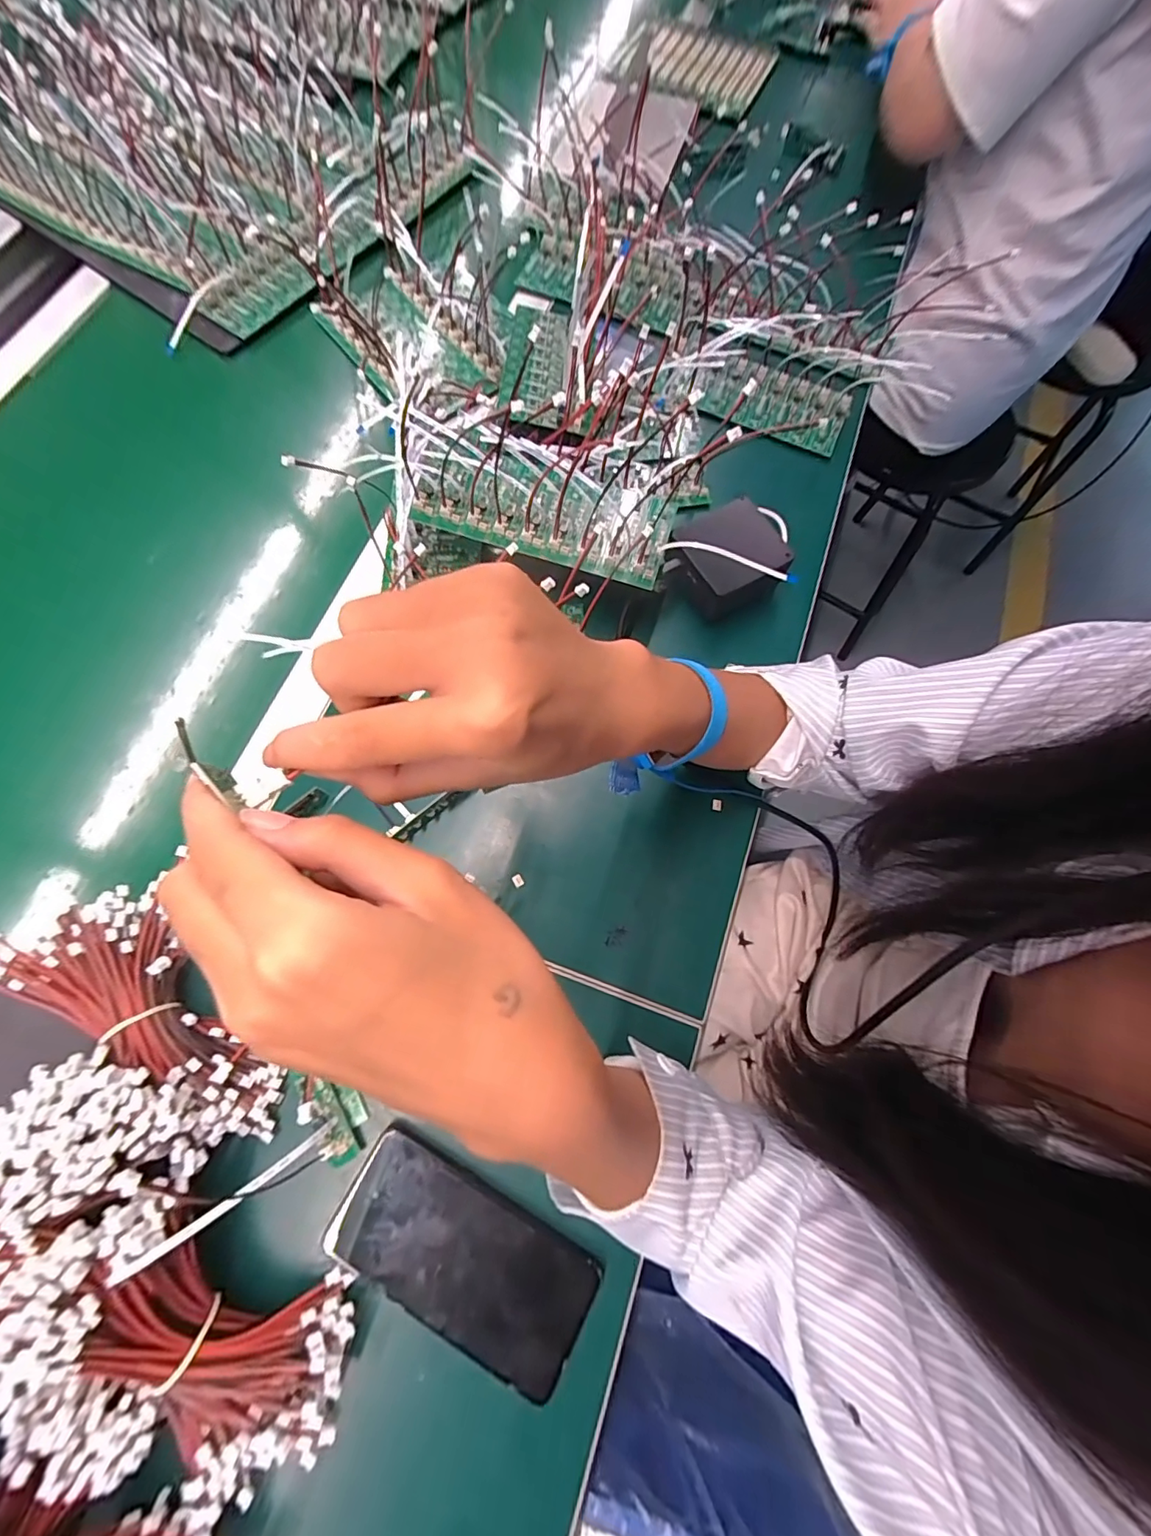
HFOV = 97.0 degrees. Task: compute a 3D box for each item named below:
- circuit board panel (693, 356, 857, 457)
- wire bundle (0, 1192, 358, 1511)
[{"bbox_3d":[0.196,-0.370,0.513,0.154,0.024,0.075,19,73,4],"label":"circuit board panel"},{"bbox_3d":[-0.208,0.304,0.259,0.180,0.044,0.109,39,74,-11],"label":"wire bundle"}]

